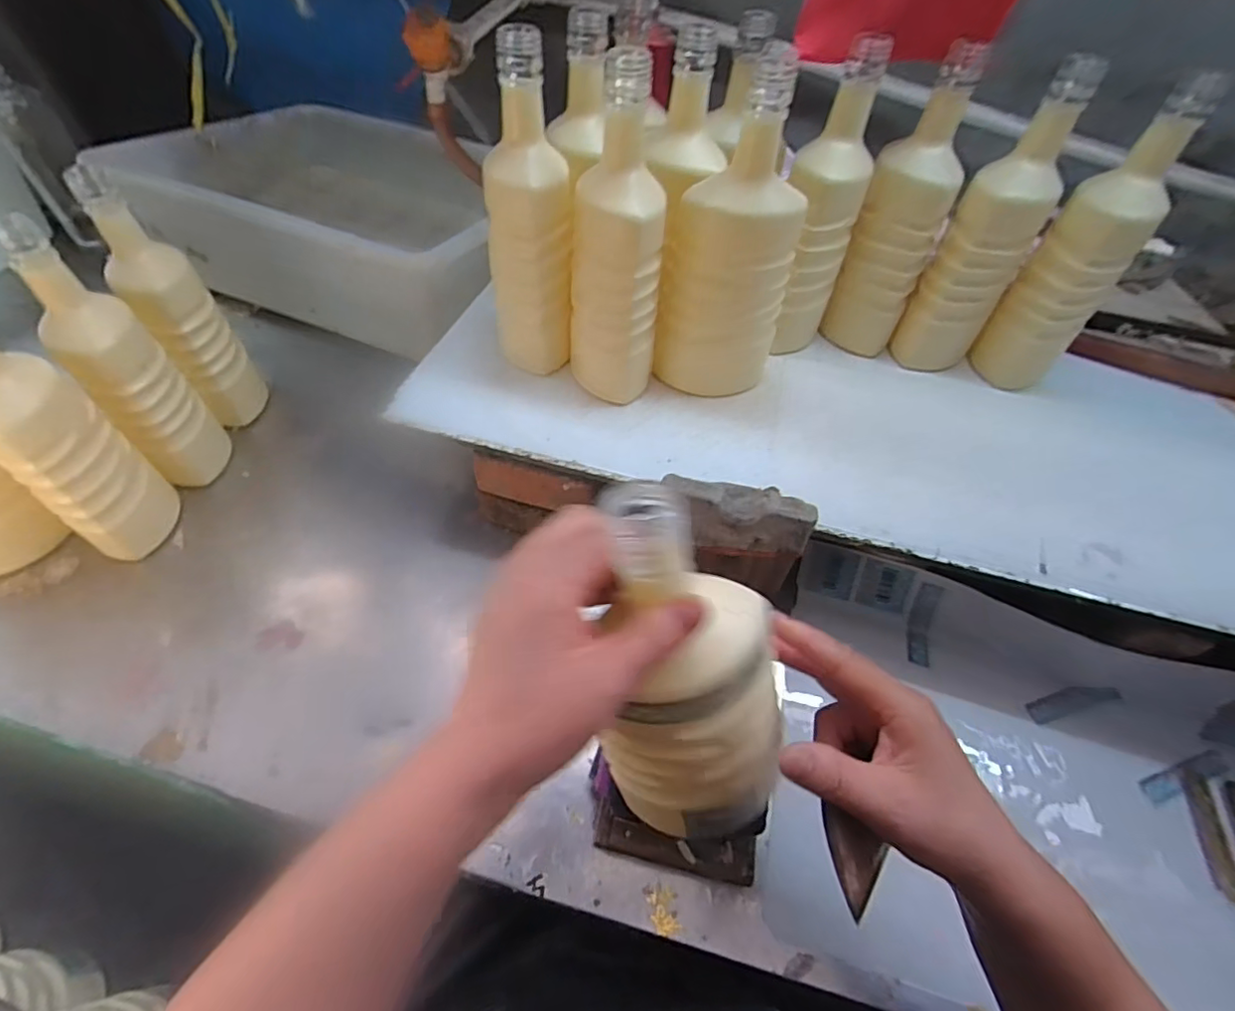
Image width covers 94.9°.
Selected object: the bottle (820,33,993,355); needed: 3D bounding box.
[{"bbox_3d":[0.260,-0.255,0.519,0.075,0.230,0.061,20,57,10],"label":"bottle"}]

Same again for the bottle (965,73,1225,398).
[{"bbox_3d":[0.399,-0.208,0.484,0.077,0.231,0.062,33,60,18],"label":"bottle"}]

